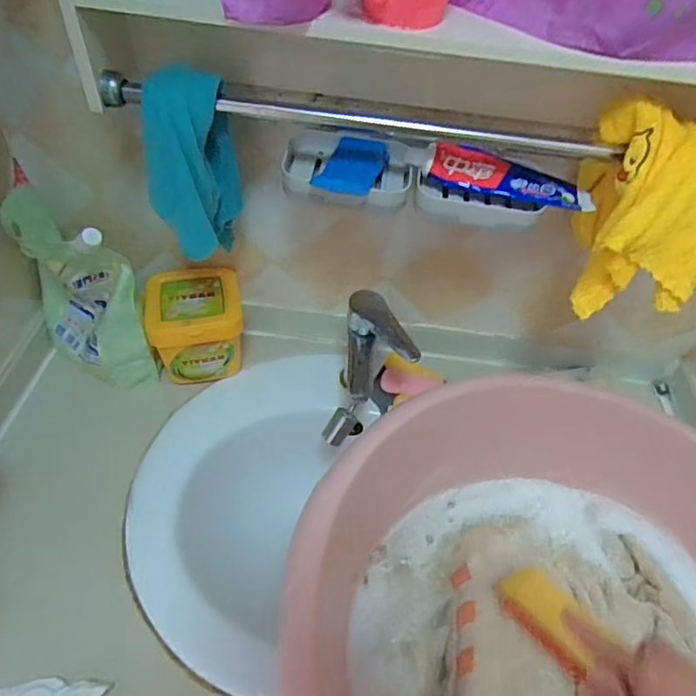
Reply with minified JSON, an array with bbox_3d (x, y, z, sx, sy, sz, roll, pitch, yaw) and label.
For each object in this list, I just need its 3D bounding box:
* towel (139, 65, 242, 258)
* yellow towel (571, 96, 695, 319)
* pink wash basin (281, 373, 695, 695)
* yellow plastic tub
[{"bbox_3d":[-0.151,-0.173,0.544,0.061,0.183,0.093,12,49,4],"label":"towel"},{"bbox_3d":[0.272,-0.125,0.512,0.111,0.161,0.135,8,49,1],"label":"yellow towel"},{"bbox_3d":[0.194,0.240,0.480,0.441,0.148,0.417,3,49,-4],"label":"pink wash basin"},{"bbox_3d":[-0.200,-0.033,0.740,0.117,0.112,0.110,-6,51,-11],"label":"yellow plastic tub"}]

